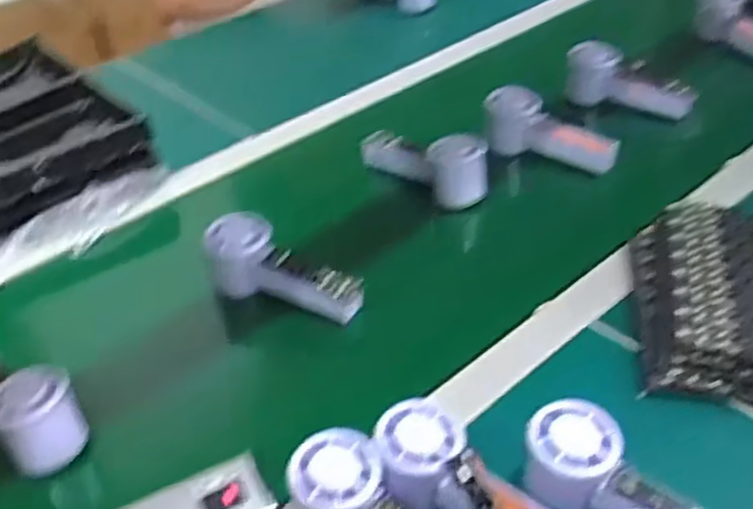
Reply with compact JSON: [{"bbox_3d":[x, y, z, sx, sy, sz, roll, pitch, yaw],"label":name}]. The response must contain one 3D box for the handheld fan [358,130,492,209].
[{"bbox_3d":[0.042,-0.106,0.847,0.162,0.058,0.057,25,45,33],"label":"handheld fan"}]

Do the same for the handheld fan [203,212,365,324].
[{"bbox_3d":[-0.083,0.019,0.714,0.159,0.061,0.058,25,44,14],"label":"handheld fan"}]

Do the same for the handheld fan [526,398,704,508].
[{"bbox_3d":[0.156,0.153,0.484,0.148,0.053,0.059,29,48,36],"label":"handheld fan"}]

